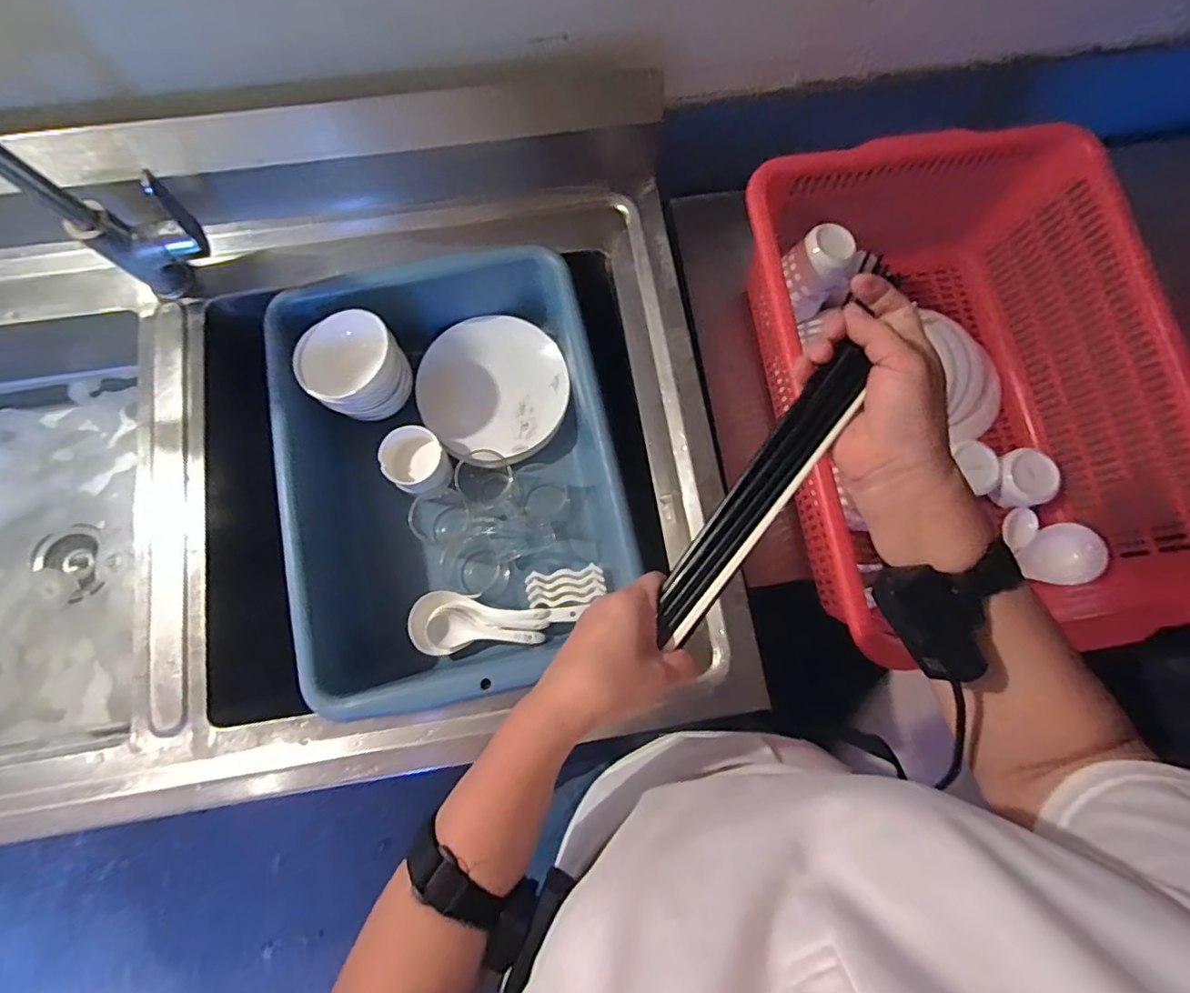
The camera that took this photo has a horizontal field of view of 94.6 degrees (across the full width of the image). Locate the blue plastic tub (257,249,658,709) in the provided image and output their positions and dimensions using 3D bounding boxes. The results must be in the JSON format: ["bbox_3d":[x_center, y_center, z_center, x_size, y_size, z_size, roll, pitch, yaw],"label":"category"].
[{"bbox_3d":[-0.169,-0.028,0.695,0.370,0.171,0.496,-12,79,-4],"label":"blue plastic tub"}]

